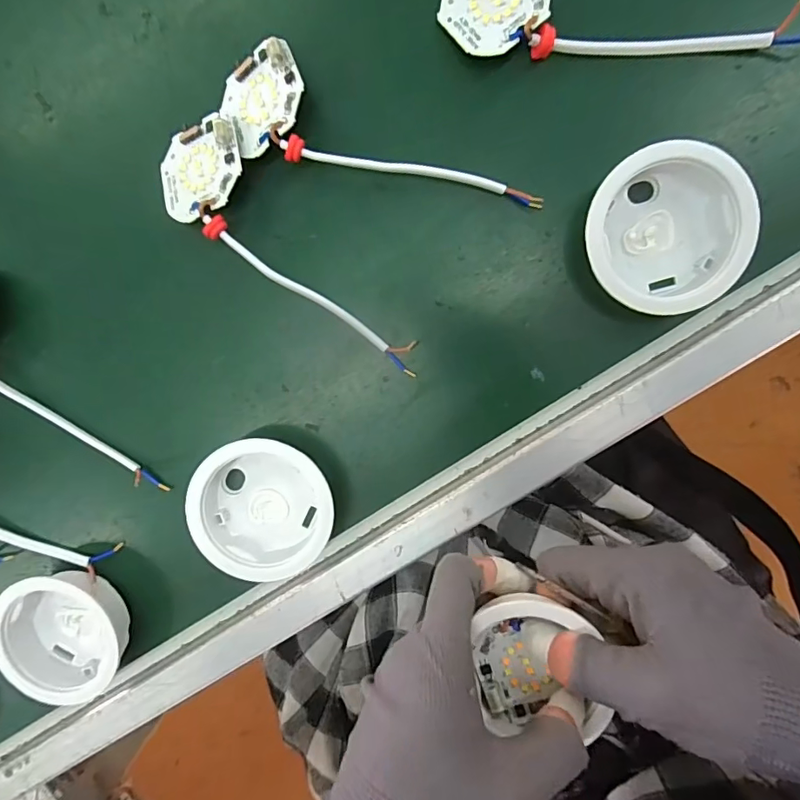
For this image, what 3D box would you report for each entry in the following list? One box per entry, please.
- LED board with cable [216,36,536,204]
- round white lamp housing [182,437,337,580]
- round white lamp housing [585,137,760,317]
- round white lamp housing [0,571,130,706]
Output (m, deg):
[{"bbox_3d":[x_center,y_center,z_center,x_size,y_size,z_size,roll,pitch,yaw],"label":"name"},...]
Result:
[{"bbox_3d":[-0.014,-0.114,0.241,0.157,0.023,0.048,29,96,0],"label":"LED board with cable"},{"bbox_3d":[-0.069,0.054,0.263,0.070,0.028,0.069,0,95,3],"label":"round white lamp housing"},{"bbox_3d":[0.121,-0.077,0.234,0.070,0.025,0.073,0,95,3],"label":"round white lamp housing"},{"bbox_3d":[-0.186,0.129,0.282,0.063,0.028,0.069,0,95,3],"label":"round white lamp housing"}]

